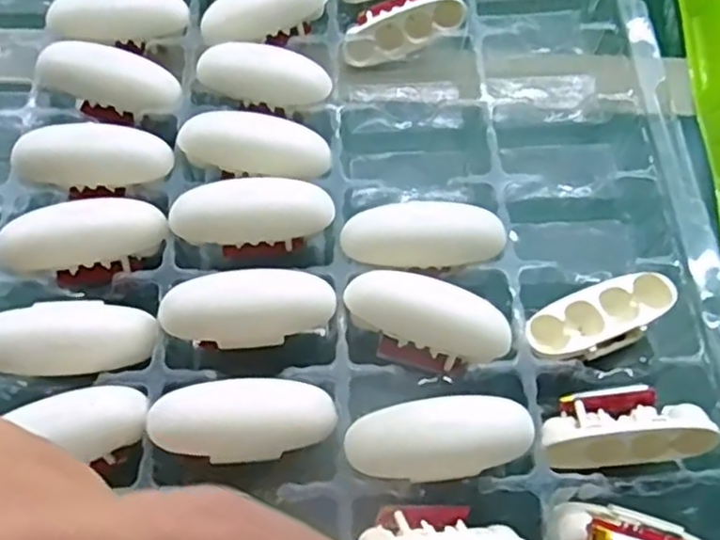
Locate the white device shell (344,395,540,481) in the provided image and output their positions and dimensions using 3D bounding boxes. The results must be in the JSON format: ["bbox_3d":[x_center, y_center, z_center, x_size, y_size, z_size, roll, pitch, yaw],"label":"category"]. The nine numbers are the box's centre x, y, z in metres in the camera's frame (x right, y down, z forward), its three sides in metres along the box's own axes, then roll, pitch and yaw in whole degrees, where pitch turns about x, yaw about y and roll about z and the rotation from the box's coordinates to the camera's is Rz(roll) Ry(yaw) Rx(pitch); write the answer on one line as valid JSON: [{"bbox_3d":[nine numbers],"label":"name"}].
[{"bbox_3d":[0.029,0.060,0.251,0.066,0.015,0.026,-4,62,-2],"label":"white device shell"}]

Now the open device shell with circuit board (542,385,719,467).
[{"bbox_3d":[0.100,0.058,0.266,0.060,0.018,0.027,-3,62,-2],"label":"open device shell with circuit board"}]

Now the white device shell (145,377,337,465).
[{"bbox_3d":[-0.042,0.055,0.256,0.066,0.013,0.026,1,61,-15],"label":"white device shell"}]

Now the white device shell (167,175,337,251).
[{"bbox_3d":[-0.045,-0.024,0.295,0.066,0.030,0.011,0,19,-6],"label":"white device shell"}]

